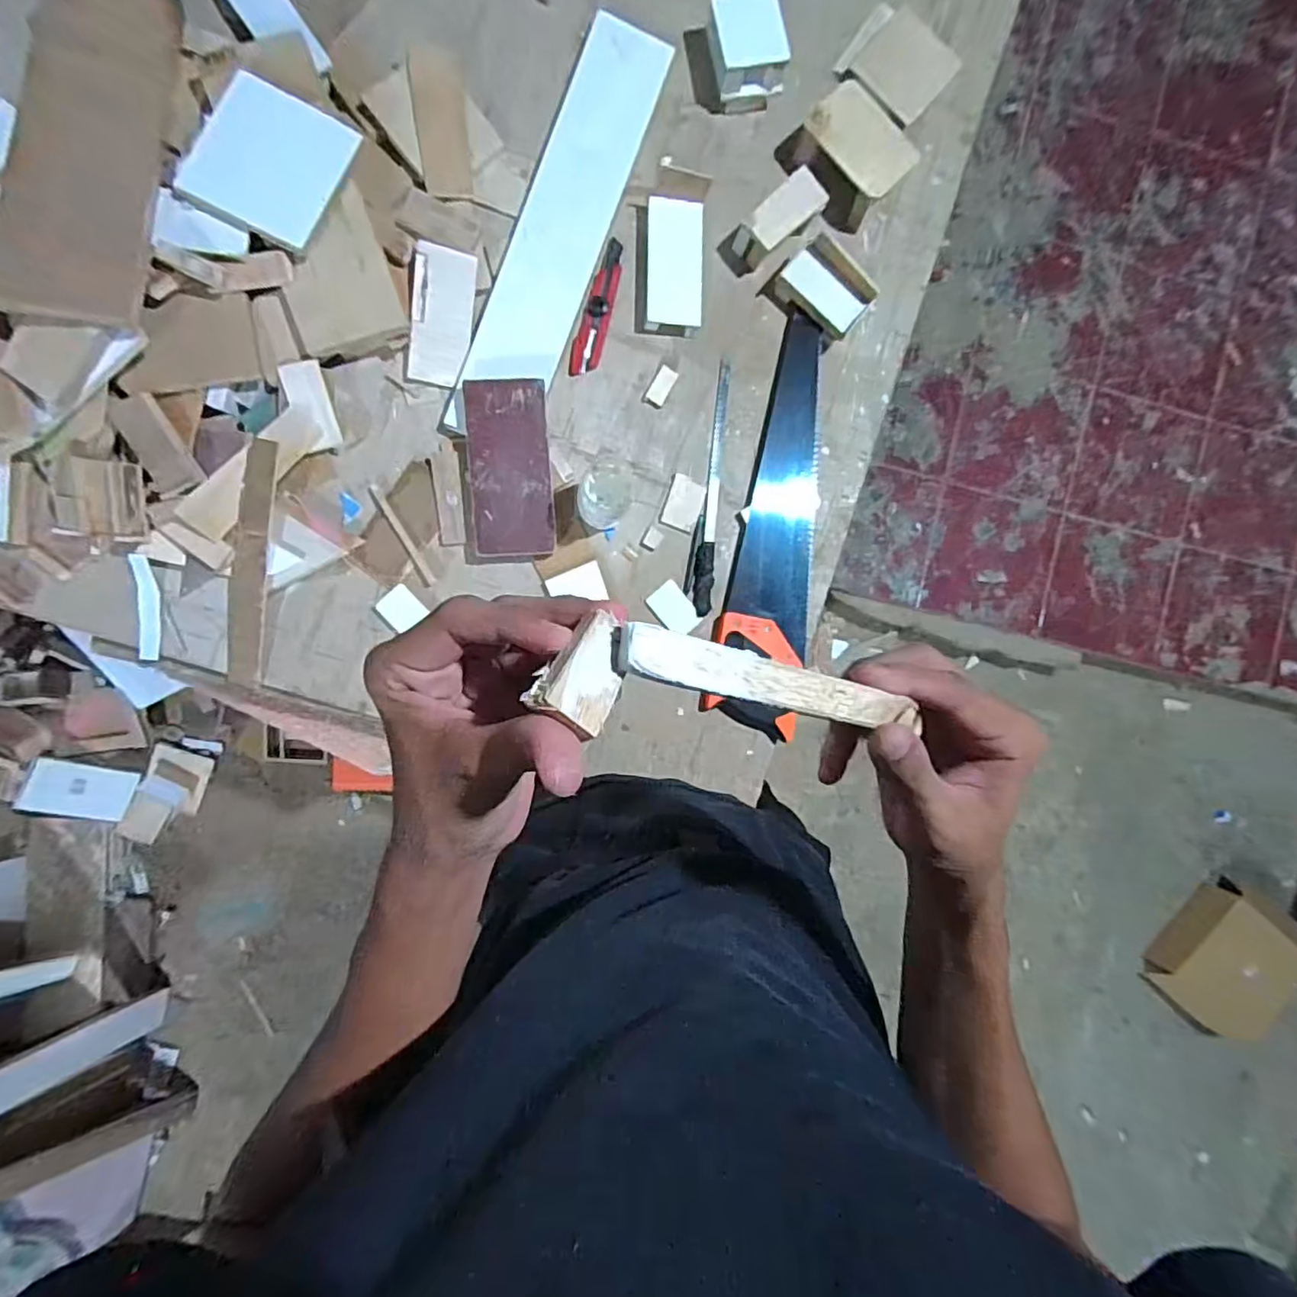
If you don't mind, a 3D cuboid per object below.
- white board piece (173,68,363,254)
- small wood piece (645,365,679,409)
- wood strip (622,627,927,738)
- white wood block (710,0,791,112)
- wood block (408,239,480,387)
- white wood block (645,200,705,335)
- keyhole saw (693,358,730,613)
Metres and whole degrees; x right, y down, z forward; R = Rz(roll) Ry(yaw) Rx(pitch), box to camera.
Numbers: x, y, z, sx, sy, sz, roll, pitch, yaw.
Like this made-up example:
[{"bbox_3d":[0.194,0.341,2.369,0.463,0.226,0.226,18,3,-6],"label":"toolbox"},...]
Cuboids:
[{"bbox_3d":[-0.385,-0.495,0.618,0.132,0.013,0.150,24,82,-7],"label":"white board piece"},{"bbox_3d":[0.016,-0.319,0.741,0.023,0.005,0.048,30,89,-5],"label":"small wood piece"},{"bbox_3d":[0.051,0.014,0.238,0.137,0.009,0.018,14,95,-25],"label":"wood strip"},{"bbox_3d":[0.111,-0.694,0.705,0.081,0.055,0.095,-10,94,-6],"label":"white wood block"},{"bbox_3d":[-0.233,-0.375,0.689,0.064,0.009,0.144,5,98,-20],"label":"wood block"},{"bbox_3d":[0.031,-0.450,0.721,0.065,0.024,0.136,1,91,-5],"label":"white wood block"},{"bbox_3d":[0.078,-0.195,0.739,0.022,0.020,0.305,4,91,-5],"label":"keyhole saw"}]

